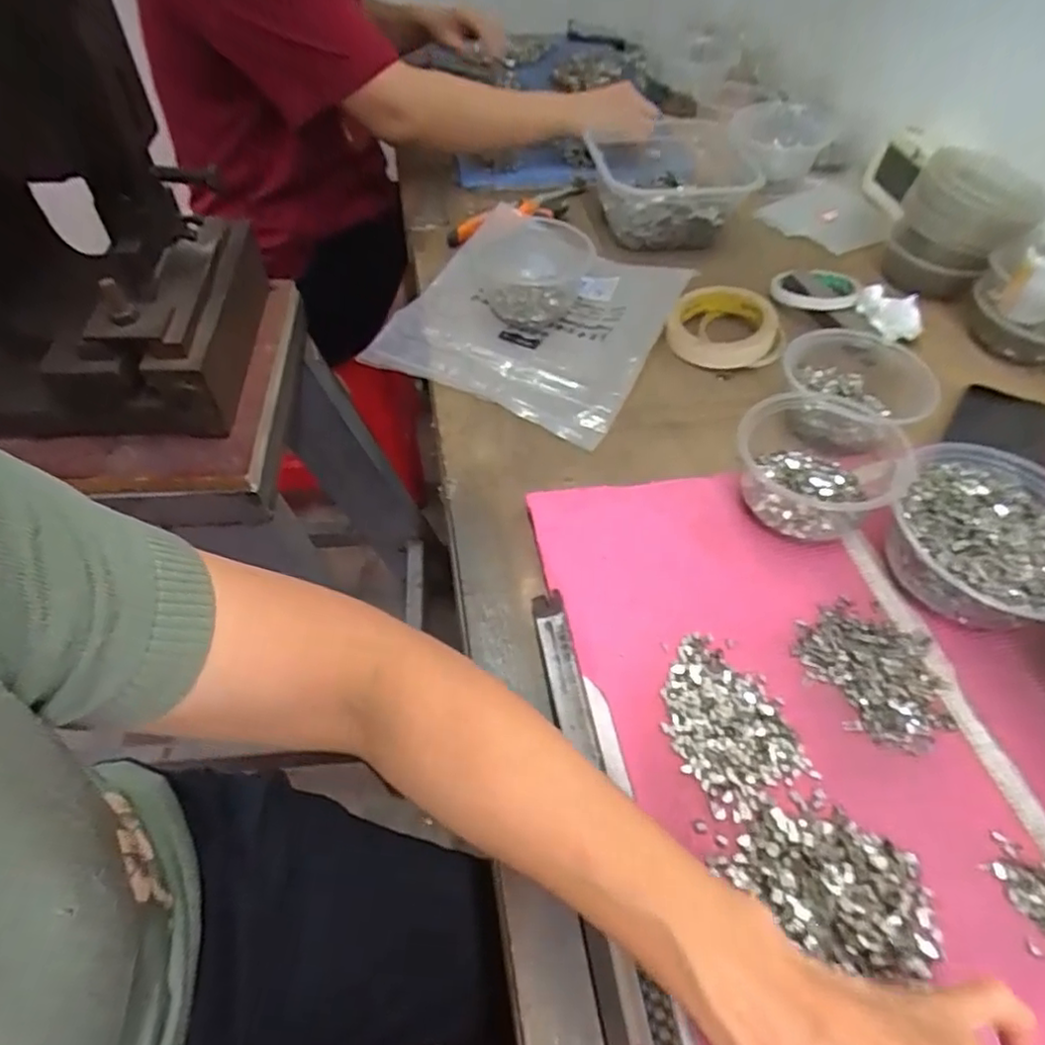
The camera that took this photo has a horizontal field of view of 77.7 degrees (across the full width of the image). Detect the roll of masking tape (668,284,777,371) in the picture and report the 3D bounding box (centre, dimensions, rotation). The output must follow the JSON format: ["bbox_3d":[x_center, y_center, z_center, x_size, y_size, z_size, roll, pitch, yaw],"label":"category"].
[{"bbox_3d":[0.196,-0.189,0.629,0.102,0.034,0.099,1,52,-2],"label":"roll of masking tape"}]

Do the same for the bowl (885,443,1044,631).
[{"bbox_3d":[0.317,0.010,0.436,0.126,0.049,0.139,35,58,22],"label":"bowl"}]

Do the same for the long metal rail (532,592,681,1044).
[{"bbox_3d":[0.044,0.169,0.337,0.036,0.022,0.308,-4,52,-6],"label":"long metal rail"}]

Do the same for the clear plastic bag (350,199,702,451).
[{"bbox_3d":[0.011,-0.210,0.628,0.239,0.030,0.262,20,58,17],"label":"clear plastic bag"}]

